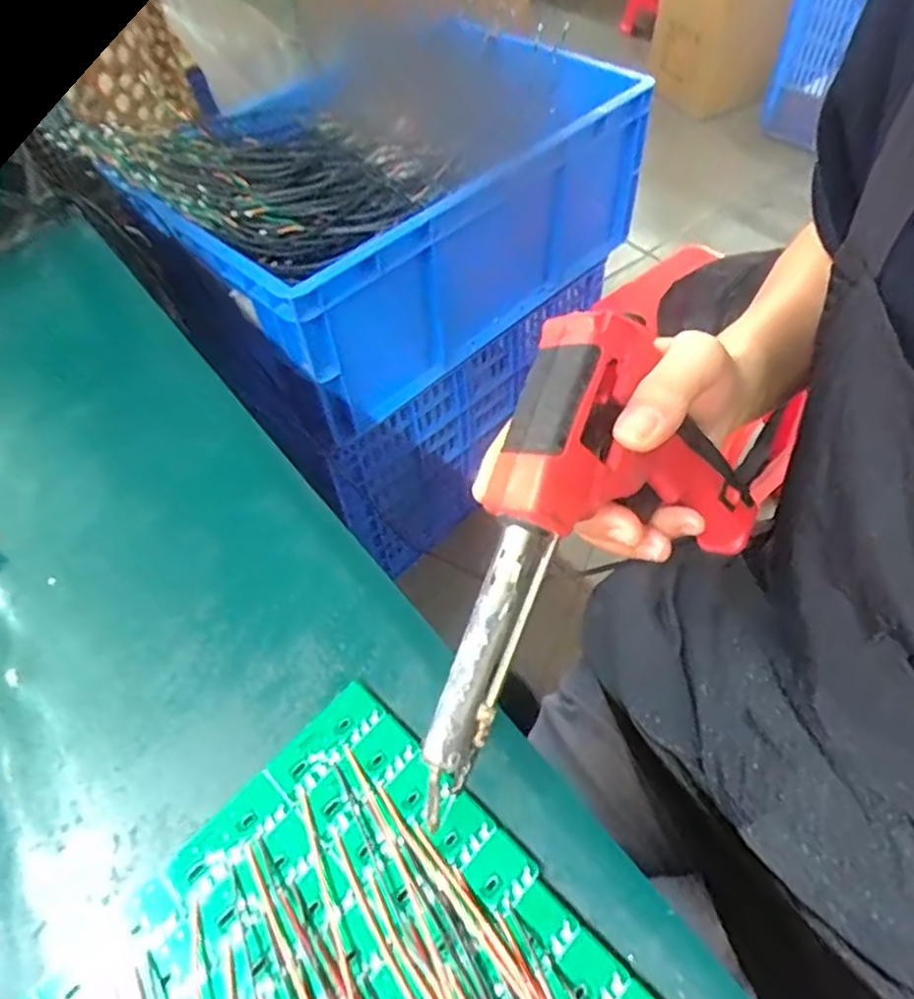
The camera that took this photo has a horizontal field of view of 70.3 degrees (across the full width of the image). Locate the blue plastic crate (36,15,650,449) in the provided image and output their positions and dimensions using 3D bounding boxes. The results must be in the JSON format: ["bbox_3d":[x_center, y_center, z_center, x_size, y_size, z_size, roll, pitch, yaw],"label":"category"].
[{"bbox_3d":[-0.075,-0.392,0.879,0.349,0.262,0.603,36,63,27],"label":"blue plastic crate"}]

